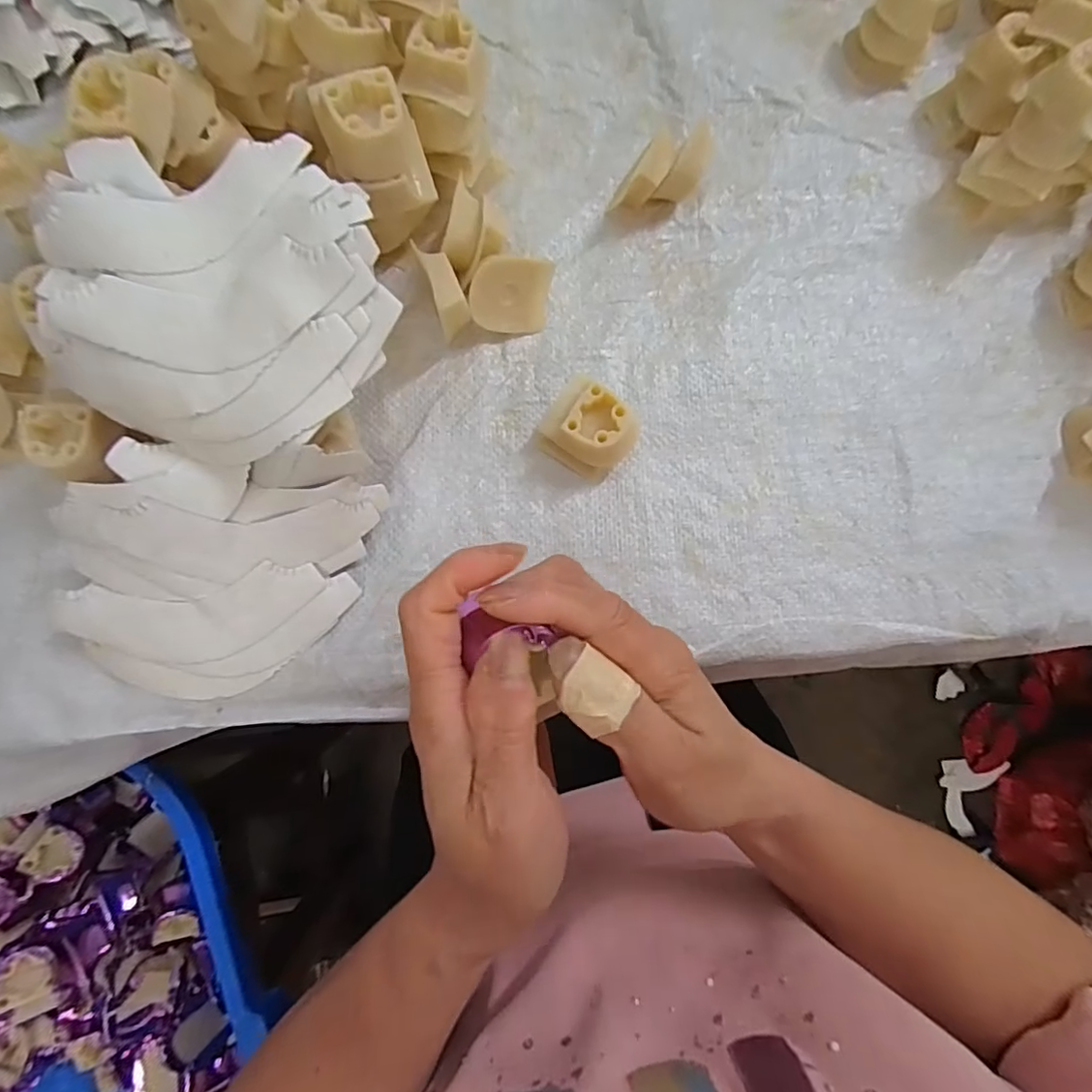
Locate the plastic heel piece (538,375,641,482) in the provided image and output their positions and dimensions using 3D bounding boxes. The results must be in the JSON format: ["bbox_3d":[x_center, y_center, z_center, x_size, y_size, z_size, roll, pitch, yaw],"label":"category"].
[{"bbox_3d":[0.024,-0.061,0.302,0.045,0.032,0.045,28,80,2],"label":"plastic heel piece"}]

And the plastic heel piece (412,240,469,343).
[{"bbox_3d":[-0.053,-0.131,0.303,0.016,0.043,0.037,-20,82,-6],"label":"plastic heel piece"}]

